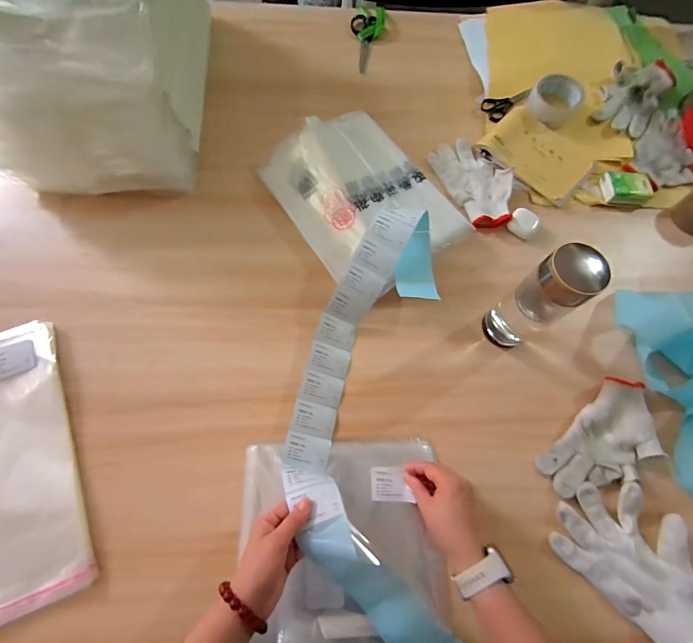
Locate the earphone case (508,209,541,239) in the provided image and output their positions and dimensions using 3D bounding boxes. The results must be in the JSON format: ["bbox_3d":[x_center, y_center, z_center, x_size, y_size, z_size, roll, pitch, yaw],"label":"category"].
[{"bbox_3d":[0.301,-0.167,0.615,0.047,0.018,0.046,38,73,11],"label":"earphone case"}]

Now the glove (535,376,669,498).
[{"bbox_3d":[0.353,0.163,0.492,0.188,0.027,0.097,-42,77,-15],"label":"glove"}]

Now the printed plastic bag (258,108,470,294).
[{"bbox_3d":[0.020,-0.208,0.599,0.226,0.023,0.315,-35,77,-8],"label":"printed plastic bag"}]

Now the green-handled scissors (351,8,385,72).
[{"bbox_3d":[0.038,-0.598,0.757,0.068,0.028,0.176,12,70,2],"label":"green-handled scissors"}]

